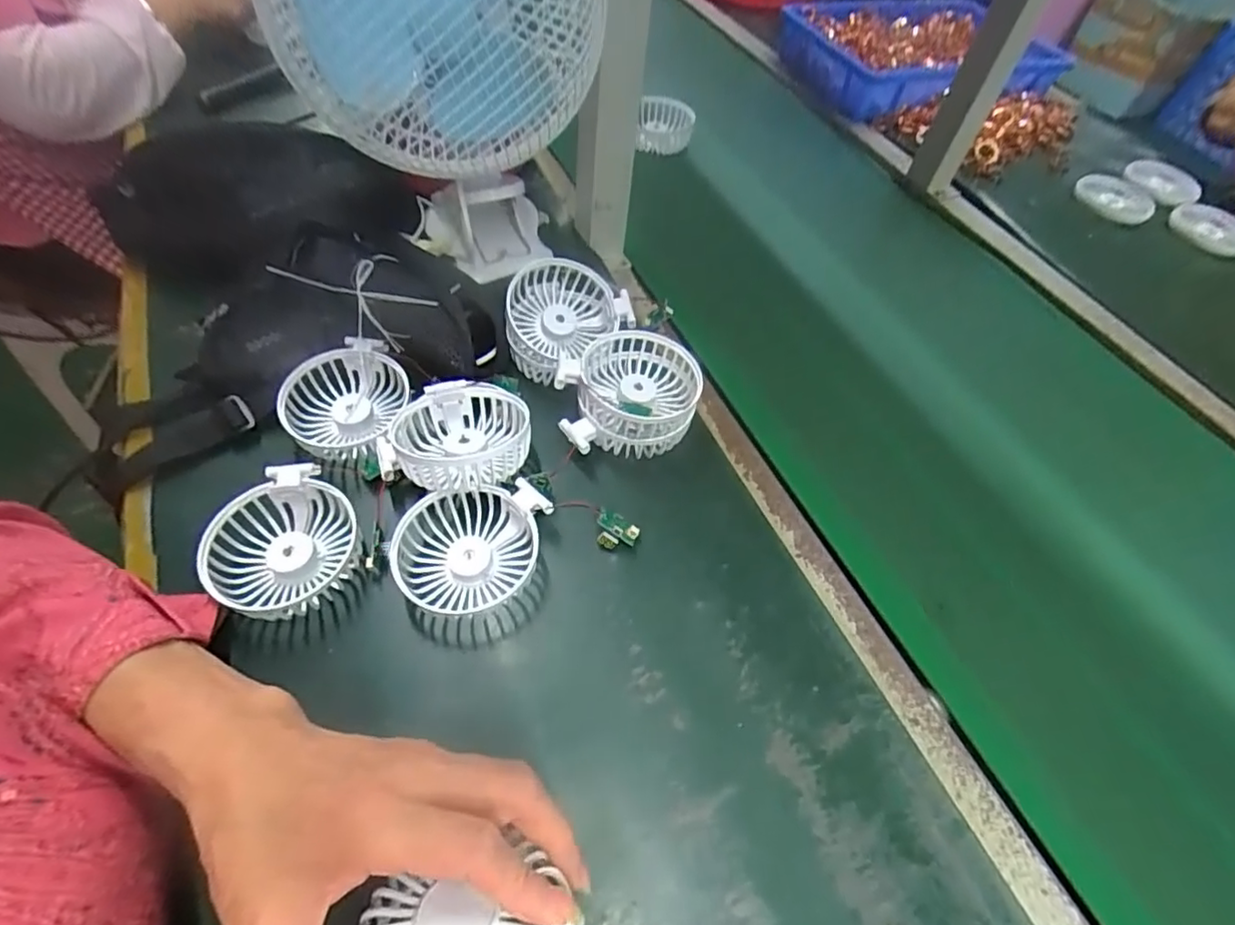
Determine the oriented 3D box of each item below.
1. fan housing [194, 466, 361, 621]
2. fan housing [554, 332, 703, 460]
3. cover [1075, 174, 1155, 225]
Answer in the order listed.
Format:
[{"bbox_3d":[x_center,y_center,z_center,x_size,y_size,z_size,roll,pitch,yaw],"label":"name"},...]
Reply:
[{"bbox_3d":[-0.211,0.054,0.385,0.083,0.045,0.097,14,55,5],"label":"fan housing"},{"bbox_3d":[0.007,-0.049,0.447,0.101,0.057,0.085,-5,56,-9],"label":"fan housing"},{"bbox_3d":[0.609,-0.326,0.726,0.076,0.018,0.077,-6,56,-9],"label":"cover"}]

